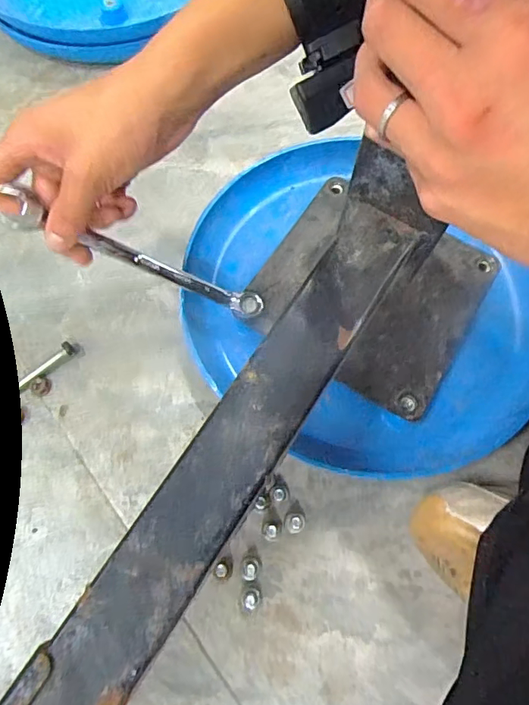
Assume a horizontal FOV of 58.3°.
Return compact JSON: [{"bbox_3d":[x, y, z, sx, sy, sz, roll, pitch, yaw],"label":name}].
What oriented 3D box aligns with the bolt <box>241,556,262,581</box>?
[{"bbox_3d":[-0.009,0.148,0.324,0.014,0.013,0.014,0,70,0],"label":"bolt"}]

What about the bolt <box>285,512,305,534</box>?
[{"bbox_3d":[0.021,0.119,0.332,0.014,0.020,0.013,0,70,0],"label":"bolt"}]

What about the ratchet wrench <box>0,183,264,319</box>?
[{"bbox_3d":[-0.079,-0.062,0.324,0.177,0.017,0.026,20,67,-30],"label":"ratchet wrench"}]

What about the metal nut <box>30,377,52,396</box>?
[{"bbox_3d":[-0.177,0.027,0.375,0.014,0.004,0.015,0,70,0],"label":"metal nut"}]

